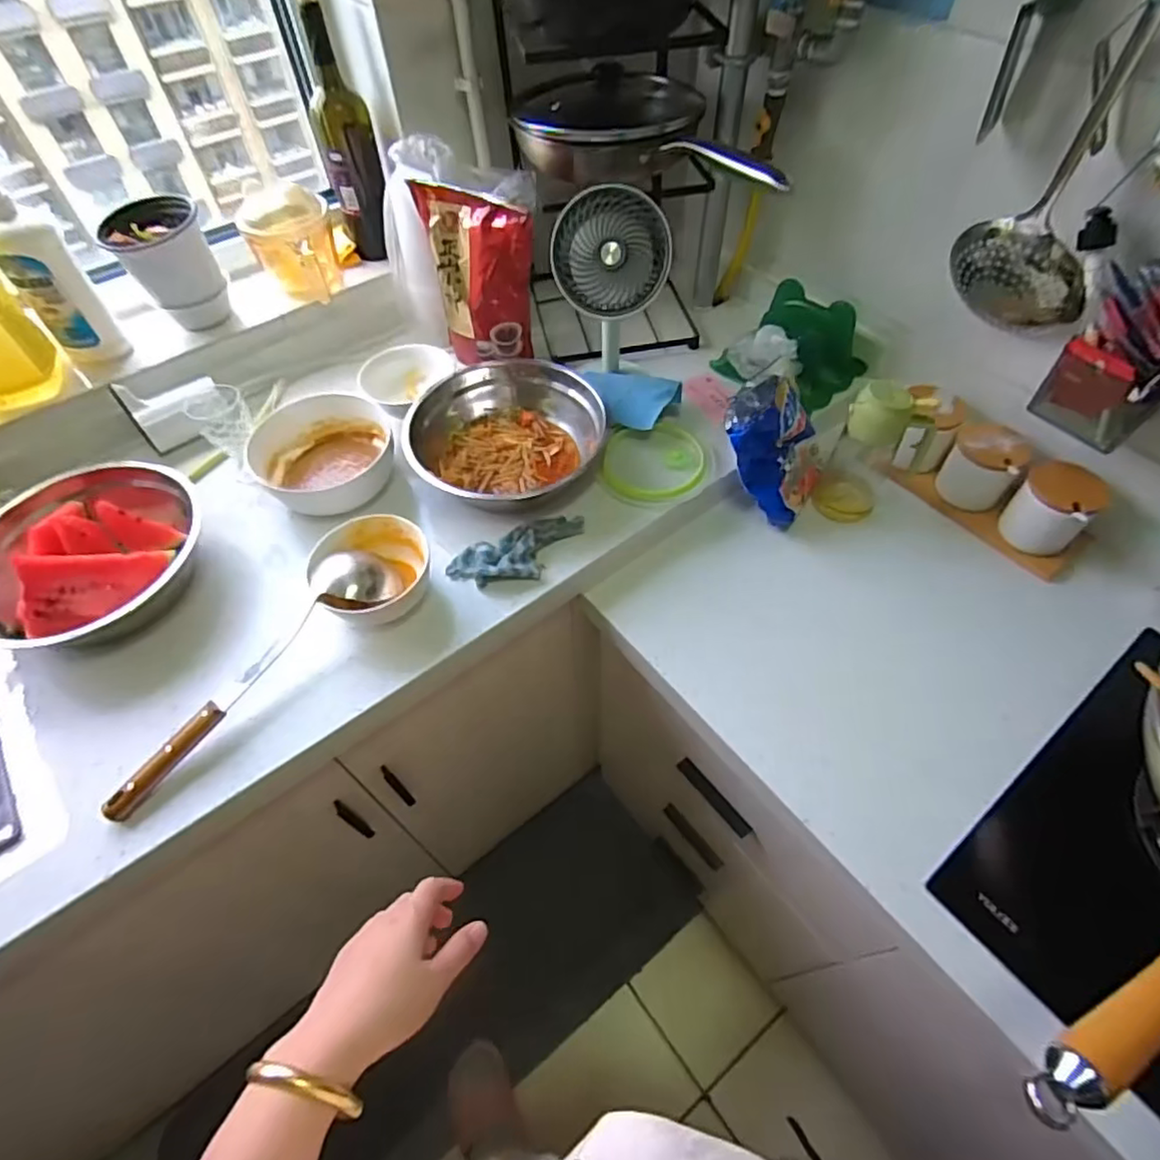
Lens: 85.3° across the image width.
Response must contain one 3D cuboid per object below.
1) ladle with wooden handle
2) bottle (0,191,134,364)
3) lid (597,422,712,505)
[{"bbox_3d":[-0.331,0.087,0.642,0.331,0.075,0.083,-38,62,-23],"label":"ladle with wooden handle"},{"bbox_3d":[-0.663,-0.375,0.783,0.055,0.250,0.076,38,64,25],"label":"bottle"},{"bbox_3d":[0.097,-0.158,0.824,0.144,0.012,0.140,-1,55,1],"label":"lid"}]

